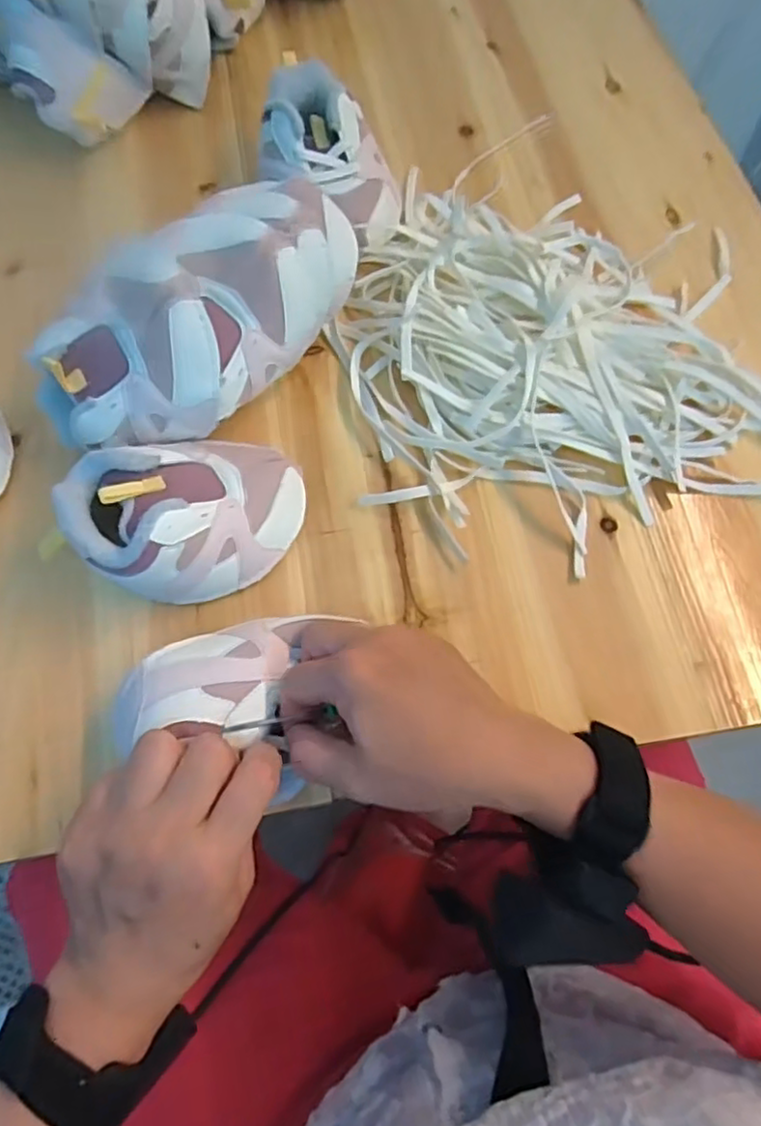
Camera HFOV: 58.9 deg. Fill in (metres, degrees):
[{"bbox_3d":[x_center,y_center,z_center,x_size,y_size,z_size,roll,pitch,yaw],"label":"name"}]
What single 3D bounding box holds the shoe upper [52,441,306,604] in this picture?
[{"bbox_3d":[-0.103,-0.031,0.375,0.120,0.065,0.083,-30,70,-12],"label":"shoe upper"}]

